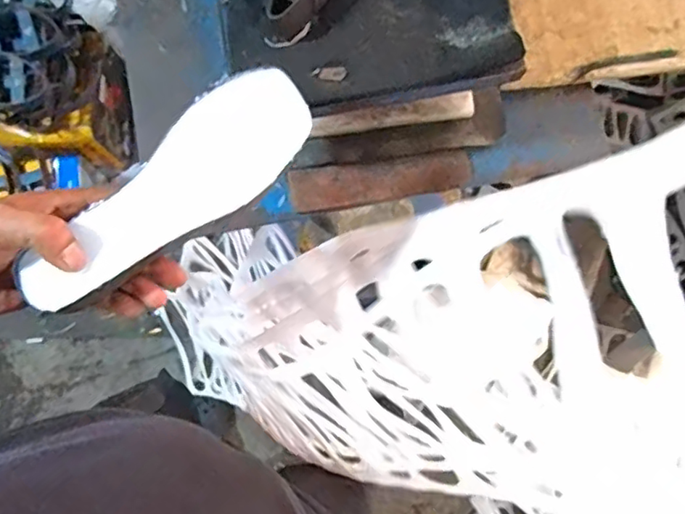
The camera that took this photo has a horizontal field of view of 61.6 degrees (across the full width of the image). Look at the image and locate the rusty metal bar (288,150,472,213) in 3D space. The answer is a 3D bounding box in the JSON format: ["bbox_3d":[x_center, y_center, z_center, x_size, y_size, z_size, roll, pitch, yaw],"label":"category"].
[{"bbox_3d":[0.041,-0.079,0.603,0.187,0.005,0.044,-8,98,-3],"label":"rusty metal bar"}]

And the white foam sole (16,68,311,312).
[{"bbox_3d":[-0.112,-0.042,0.381,0.215,0.013,0.071,-41,83,-6],"label":"white foam sole"}]

